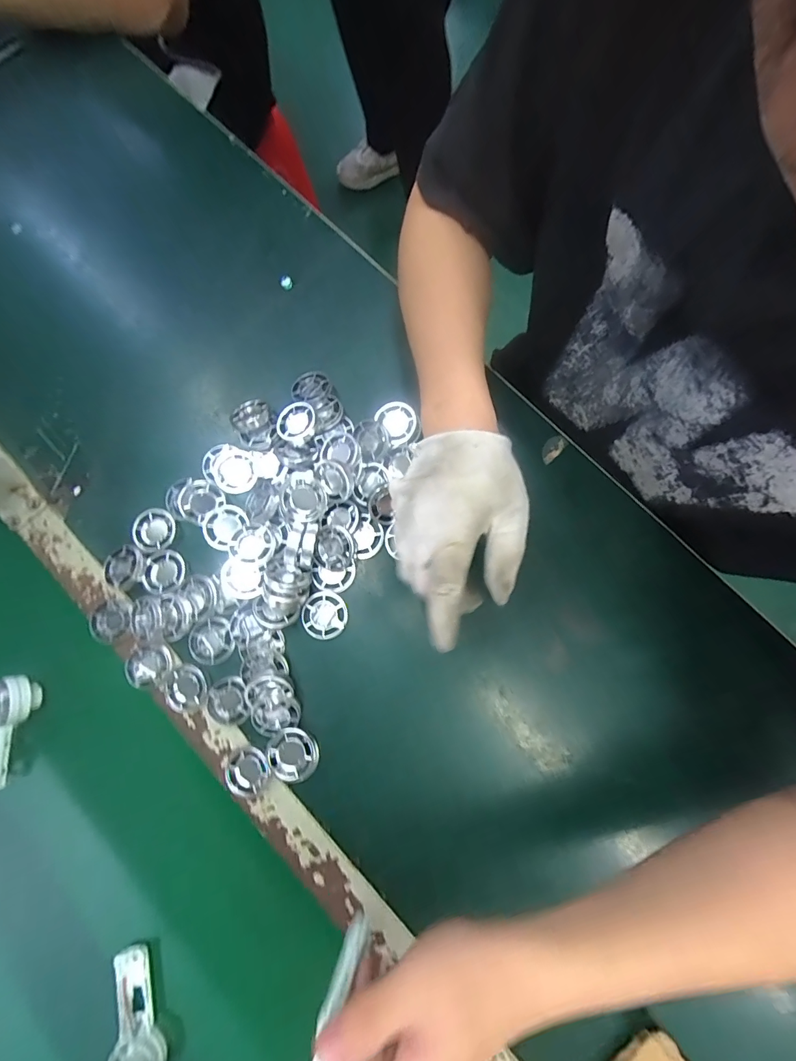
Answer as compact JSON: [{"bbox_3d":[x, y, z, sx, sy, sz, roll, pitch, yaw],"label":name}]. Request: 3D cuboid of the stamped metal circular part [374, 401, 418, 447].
[{"bbox_3d":[0.000,-0.101,0.376,0.033,0.013,0.037,-35,81,-5],"label":"stamped metal circular part"}]

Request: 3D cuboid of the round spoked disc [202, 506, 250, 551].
[{"bbox_3d":[-0.155,-0.004,0.363,0.035,0.009,0.040,39,83,7],"label":"round spoked disc"}]

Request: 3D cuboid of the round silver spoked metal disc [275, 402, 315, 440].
[{"bbox_3d":[-0.094,-0.100,0.377,0.032,0.014,0.037,44,83,8],"label":"round silver spoked metal disc"}]

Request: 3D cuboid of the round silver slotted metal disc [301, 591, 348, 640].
[{"bbox_3d":[-0.064,0.074,0.358,0.038,0.004,0.040,0,80,1],"label":"round silver slotted metal disc"}]

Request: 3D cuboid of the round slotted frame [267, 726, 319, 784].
[{"bbox_3d":[-0.087,0.186,0.342,0.038,0.023,0.041,0,80,1],"label":"round slotted frame"}]

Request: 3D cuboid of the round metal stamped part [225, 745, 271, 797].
[{"bbox_3d":[-0.126,0.203,0.345,0.035,0.012,0.039,15,80,4],"label":"round metal stamped part"}]

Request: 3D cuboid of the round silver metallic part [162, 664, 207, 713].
[{"bbox_3d":[-0.185,0.137,0.355,0.039,0.008,0.039,0,80,1],"label":"round silver metallic part"}]

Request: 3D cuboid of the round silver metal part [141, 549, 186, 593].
[{"bbox_3d":[-0.209,0.037,0.365,0.034,0.010,0.036,0,80,1],"label":"round silver metal part"}]

